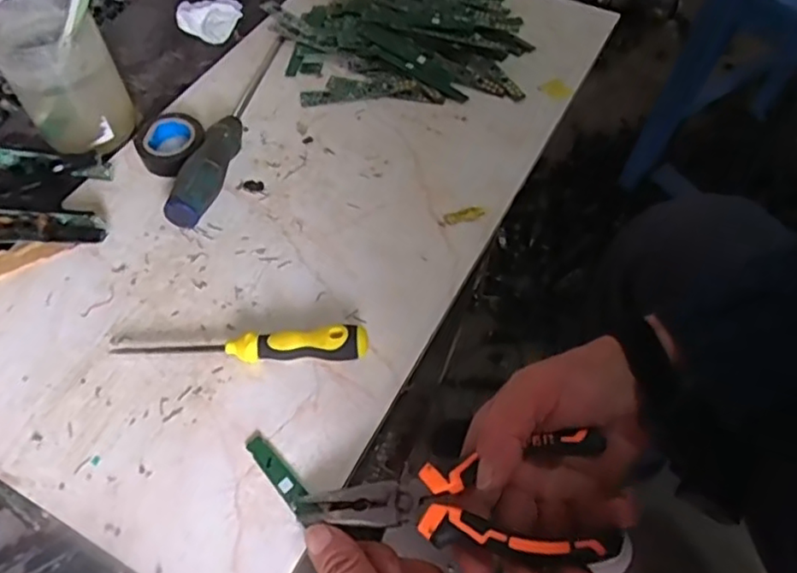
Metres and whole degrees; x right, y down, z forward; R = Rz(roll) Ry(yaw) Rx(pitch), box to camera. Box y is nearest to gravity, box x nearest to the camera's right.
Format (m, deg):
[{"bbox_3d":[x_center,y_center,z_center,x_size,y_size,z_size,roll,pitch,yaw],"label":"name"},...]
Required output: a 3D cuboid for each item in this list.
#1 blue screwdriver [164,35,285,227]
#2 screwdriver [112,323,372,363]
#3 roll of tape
[{"bbox_3d":[-0.131,-0.139,0.511,0.027,0.035,0.229,8,55,7],"label":"blue screwdriver"},{"bbox_3d":[-0.098,0.035,0.394,0.155,0.020,0.019,0,55,1],"label":"screwdriver"},{"bbox_3d":[-0.178,-0.113,0.494,0.048,0.019,0.055,3,55,4],"label":"roll of tape"}]

